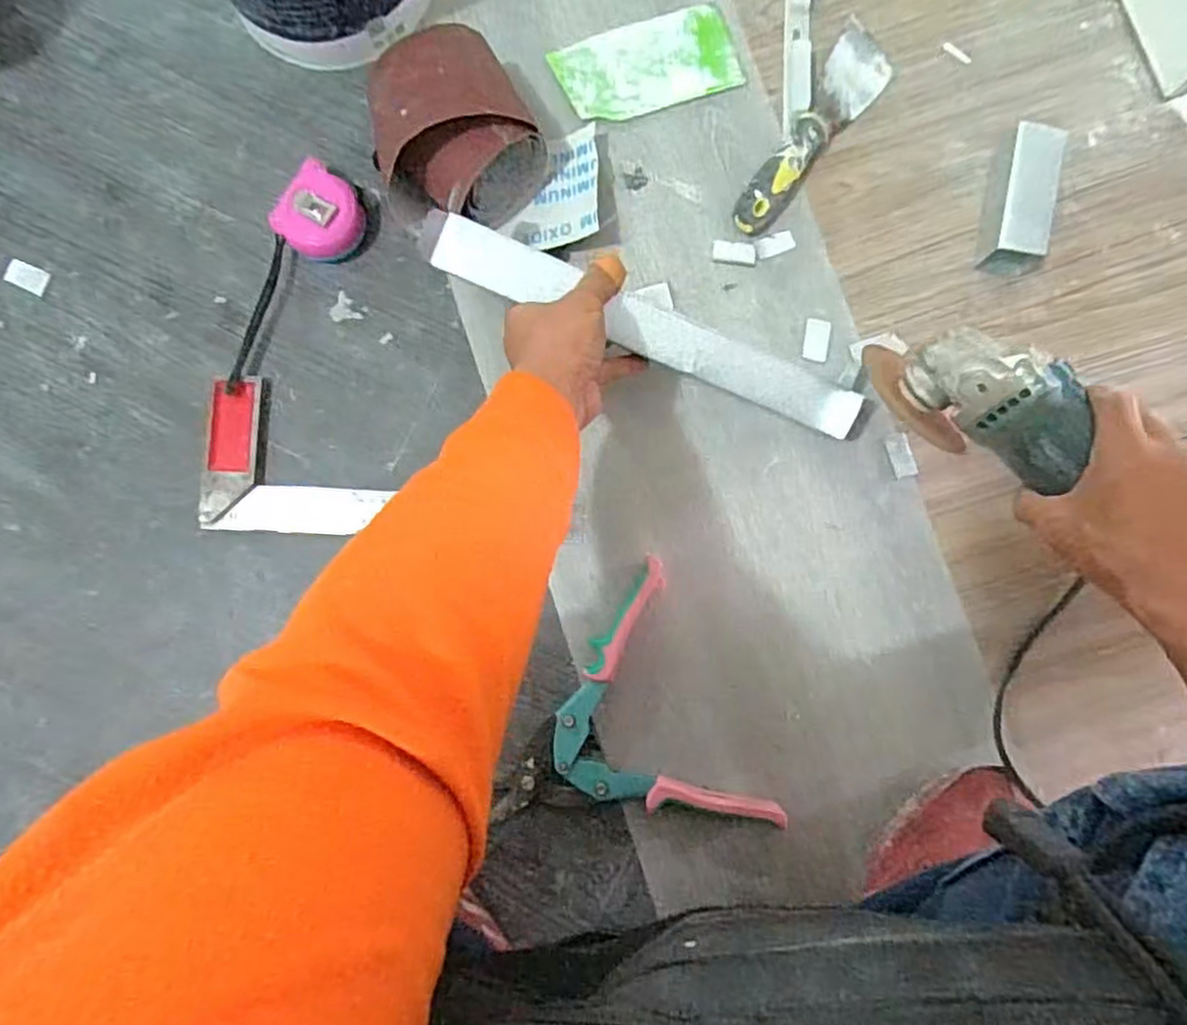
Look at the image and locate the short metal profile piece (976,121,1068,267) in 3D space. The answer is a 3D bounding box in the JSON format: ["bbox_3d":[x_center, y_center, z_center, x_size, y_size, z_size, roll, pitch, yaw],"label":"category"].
[{"bbox_3d":[0.340,-0.252,0.567,0.033,0.046,0.107,11,87,1],"label":"short metal profile piece"}]

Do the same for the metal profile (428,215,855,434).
[{"bbox_3d":[0.044,-0.129,0.502,0.313,0.023,0.035,21,87,-11],"label":"metal profile"}]

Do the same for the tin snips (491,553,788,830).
[{"bbox_3d":[0.015,0.178,0.546,0.189,0.031,0.208,-29,87,-1],"label":"tin snips"}]

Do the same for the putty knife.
[{"bbox_3d":[0.181,-0.307,0.585,0.050,0.028,0.189,32,88,2],"label":"putty knife"}]

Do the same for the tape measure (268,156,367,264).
[{"bbox_3d":[-0.218,-0.240,0.575,0.062,0.029,0.066,33,88,2],"label":"tape measure"}]

